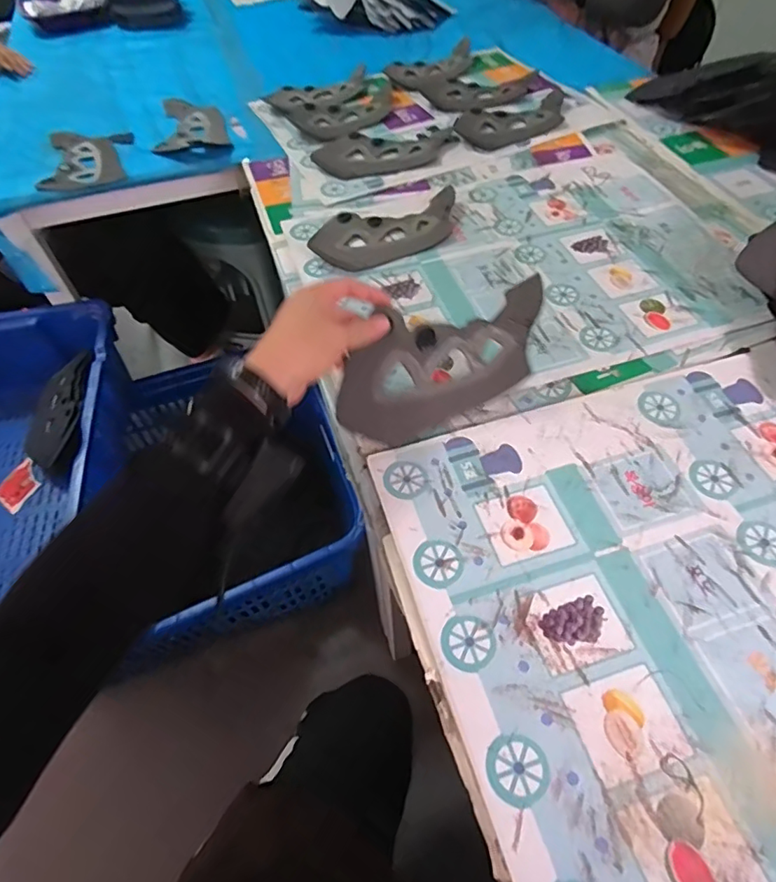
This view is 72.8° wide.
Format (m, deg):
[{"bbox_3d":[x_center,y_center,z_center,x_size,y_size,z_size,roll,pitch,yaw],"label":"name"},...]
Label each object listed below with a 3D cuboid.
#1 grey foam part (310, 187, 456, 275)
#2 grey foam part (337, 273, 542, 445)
[{"bbox_3d":[0.001,-0.279,0.692,0.208,0.017,0.113,-21,57,-14],"label":"grey foam part"},{"bbox_3d":[0.054,-0.070,0.503,0.207,0.019,0.114,-15,97,-7],"label":"grey foam part"}]

